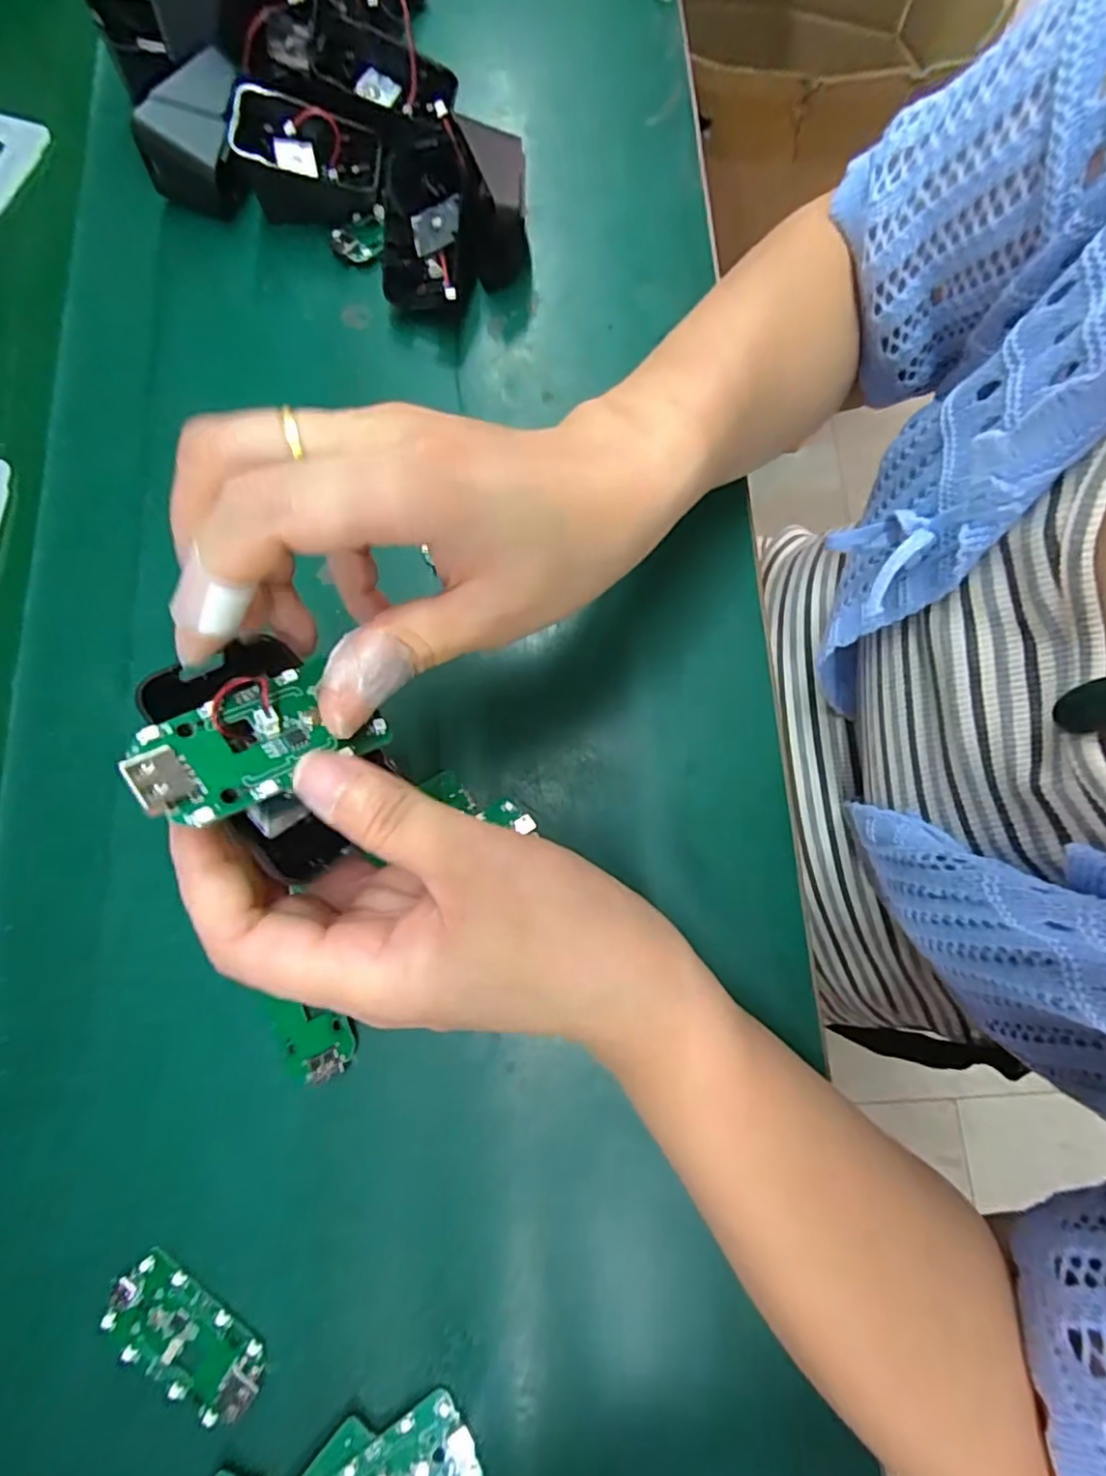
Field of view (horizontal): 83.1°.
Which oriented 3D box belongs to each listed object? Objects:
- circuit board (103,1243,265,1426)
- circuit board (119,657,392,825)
[{"bbox_3d":[-0.135,0.221,0.230,0.063,0.004,0.031,32,80,7],"label":"circuit board"},{"bbox_3d":[-0.076,-0.001,0.163,0.060,0.006,0.031,-30,80,-39],"label":"circuit board"}]

